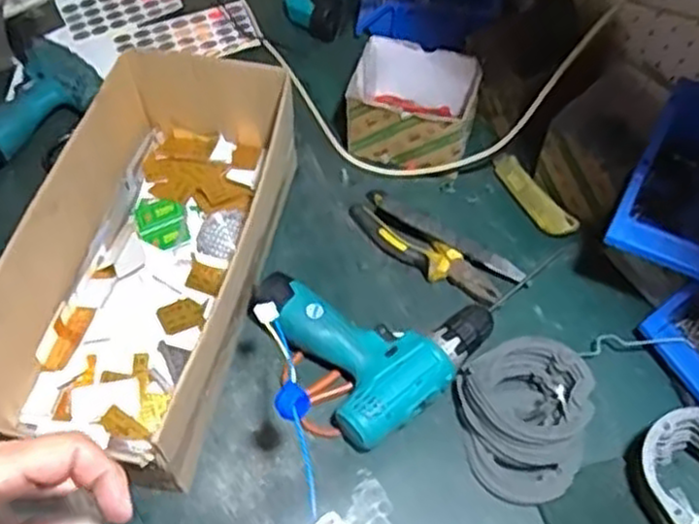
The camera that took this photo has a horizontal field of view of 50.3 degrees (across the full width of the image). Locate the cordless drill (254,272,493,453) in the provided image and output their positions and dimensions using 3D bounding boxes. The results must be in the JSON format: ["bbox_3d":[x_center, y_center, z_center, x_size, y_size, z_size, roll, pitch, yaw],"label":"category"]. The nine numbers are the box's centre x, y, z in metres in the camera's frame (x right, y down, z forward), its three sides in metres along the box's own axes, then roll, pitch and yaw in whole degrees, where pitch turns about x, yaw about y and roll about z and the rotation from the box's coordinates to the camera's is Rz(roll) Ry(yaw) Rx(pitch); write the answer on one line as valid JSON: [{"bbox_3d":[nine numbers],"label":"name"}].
[{"bbox_3d":[0.028,0.065,0.755,0.187,0.057,0.194,-32,62,-19],"label":"cordless drill"}]

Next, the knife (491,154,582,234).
[{"bbox_3d":[0.210,-0.078,0.855,0.034,0.025,0.127,-26,60,-16],"label":"knife"}]

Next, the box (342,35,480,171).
[{"bbox_3d":[0.075,-0.181,0.888,0.142,0.098,0.116,11,58,8],"label":"box"}]

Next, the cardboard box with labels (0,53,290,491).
[{"bbox_3d":[-0.194,-0.001,0.753,0.209,0.151,0.437,13,58,9],"label":"cardboard box with labels"}]

